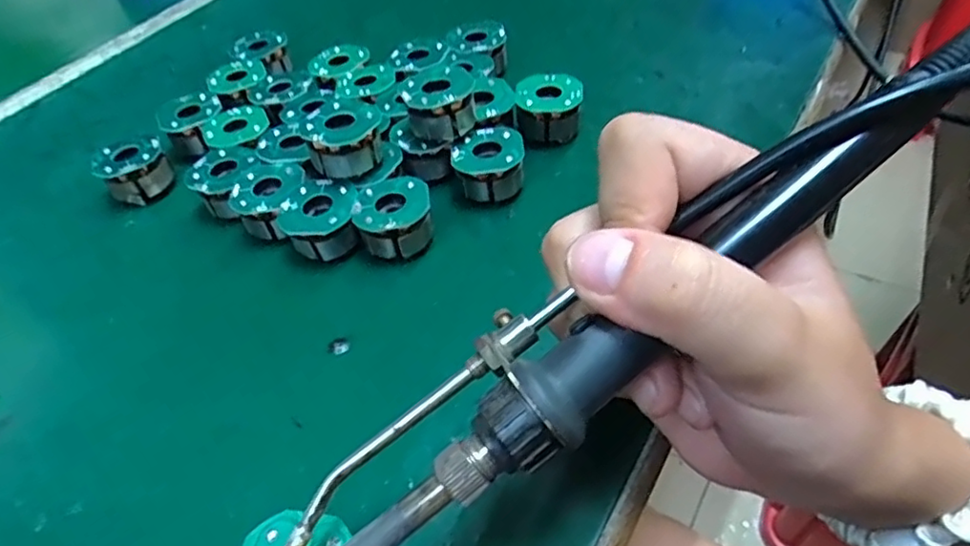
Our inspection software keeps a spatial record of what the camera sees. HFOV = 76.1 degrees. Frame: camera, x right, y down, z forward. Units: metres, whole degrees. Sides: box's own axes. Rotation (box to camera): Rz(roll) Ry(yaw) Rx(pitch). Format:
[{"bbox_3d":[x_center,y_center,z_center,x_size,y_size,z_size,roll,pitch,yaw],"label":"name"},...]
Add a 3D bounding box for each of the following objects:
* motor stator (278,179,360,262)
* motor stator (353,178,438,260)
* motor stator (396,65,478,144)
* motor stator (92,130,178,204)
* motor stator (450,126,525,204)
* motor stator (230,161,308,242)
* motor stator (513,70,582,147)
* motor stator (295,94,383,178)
[{"bbox_3d":[-0.065,-0.020,0.251,0.030,0.022,0.029,-19,48,-9],"label":"motor stator"},{"bbox_3d":[-0.036,-0.022,0.249,0.029,0.021,0.029,-7,47,2],"label":"motor stator"},{"bbox_3d":[-0.019,-0.070,0.264,0.029,0.023,0.029,-4,48,5],"label":"motor stator"},{"bbox_3d":[-0.165,-0.049,0.295,0.029,0.024,0.029,-27,50,-16],"label":"motor stator"},{"bbox_3d":[0.002,-0.045,0.265,0.029,0.021,0.029,-1,48,8],"label":"motor stator"},{"bbox_3d":[-0.090,-0.029,0.265,0.028,0.020,0.032,9,50,16],"label":"motor stator"},{"bbox_3d":[0.029,-0.075,0.287,0.030,0.021,0.029,-6,47,3],"label":"motor stator"},{"bbox_3d":[-0.057,-0.054,0.254,0.031,0.024,0.030,-23,49,-12],"label":"motor stator"}]

